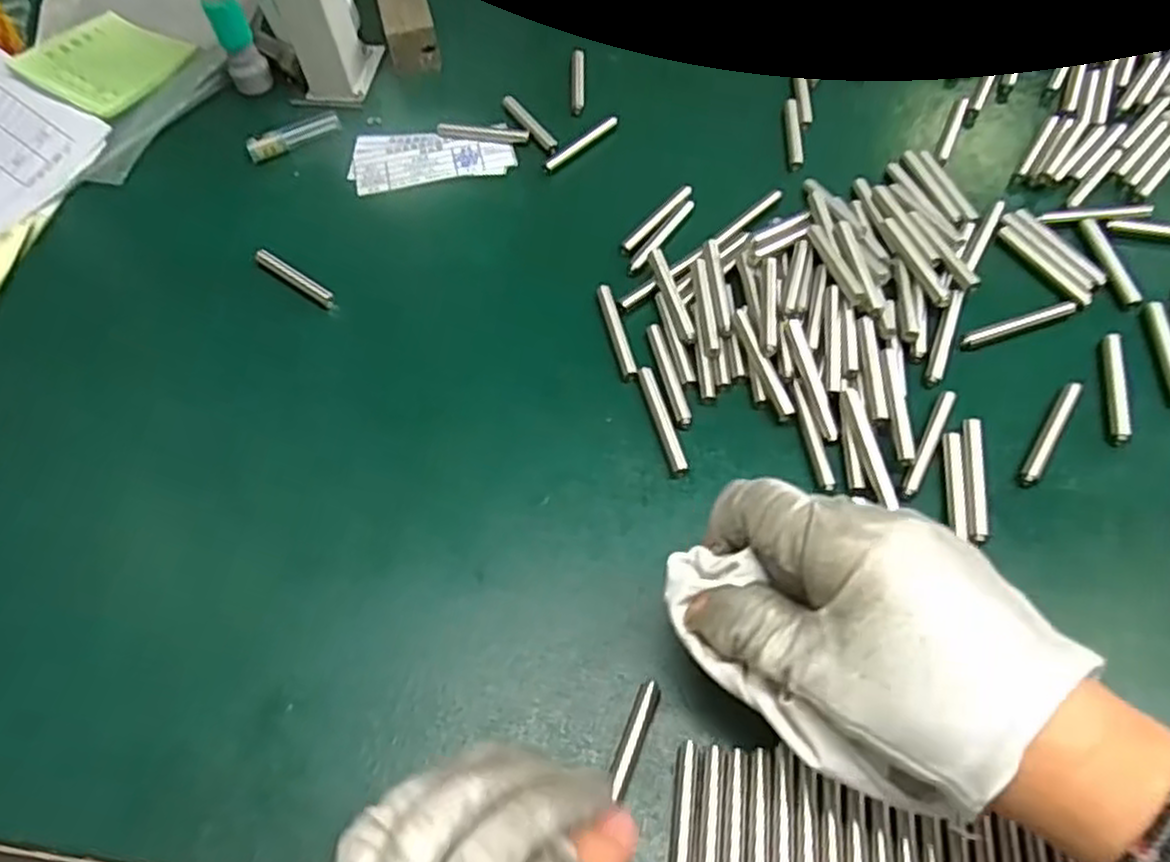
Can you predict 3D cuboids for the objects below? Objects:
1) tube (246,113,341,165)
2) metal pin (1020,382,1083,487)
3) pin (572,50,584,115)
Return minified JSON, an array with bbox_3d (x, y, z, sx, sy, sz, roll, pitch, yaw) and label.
[{"bbox_3d":[-0.179,-0.182,0.476,0.058,0.012,0.015,-31,60,-15],"label":"tube"},{"bbox_3d":[0.202,0.001,0.336,0.008,0.006,0.058,31,64,22],"label":"metal pin"},{"bbox_3d":[-0.004,-0.223,0.492,0.007,0.004,0.063,-1,57,3],"label":"pin"}]

